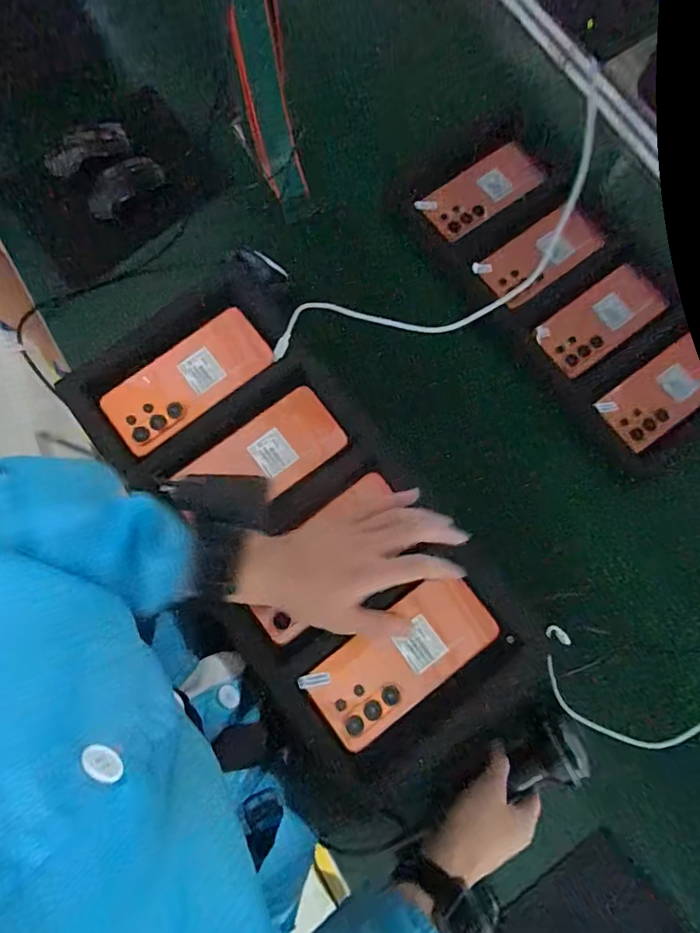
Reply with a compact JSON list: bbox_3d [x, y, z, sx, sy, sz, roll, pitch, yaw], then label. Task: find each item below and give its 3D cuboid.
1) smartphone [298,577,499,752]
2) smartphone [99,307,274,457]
[{"bbox_3d":[0.047,0.169,0.458,0.169,0.006,0.079,-32,79,-9],"label":"smartphone"},{"bbox_3d":[-0.162,-0.086,0.515,0.167,0.011,0.076,-38,80,-7],"label":"smartphone"}]

